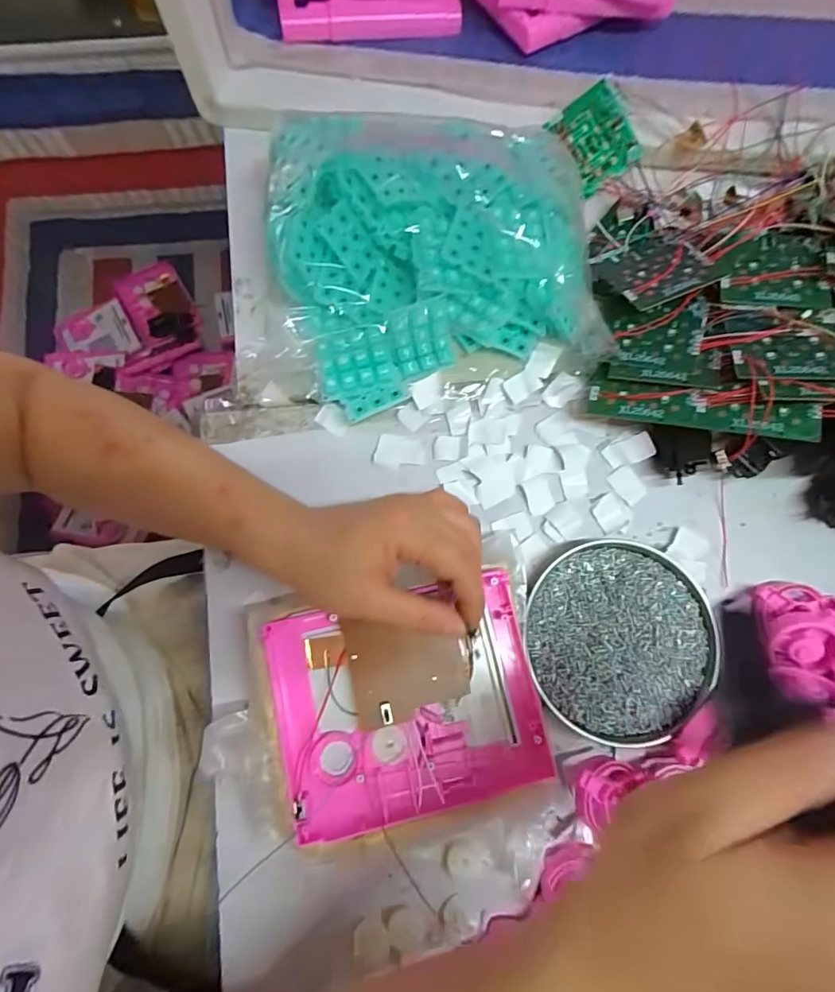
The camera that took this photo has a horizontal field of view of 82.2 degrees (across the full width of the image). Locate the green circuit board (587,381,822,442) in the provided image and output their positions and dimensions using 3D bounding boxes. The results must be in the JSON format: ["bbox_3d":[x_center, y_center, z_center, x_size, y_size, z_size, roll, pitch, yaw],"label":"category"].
[{"bbox_3d":[0.198,-0.065,0.341,0.144,0.006,0.033,12,79,22],"label":"green circuit board"}]

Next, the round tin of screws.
[{"bbox_3d":[0.144,0.102,0.345,0.135,0.024,0.129,-26,79,-7],"label":"round tin of screws"}]

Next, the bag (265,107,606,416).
[{"bbox_3d":[0.017,-0.184,0.361,0.233,0.081,0.194,-14,78,-4],"label":"bag"}]

